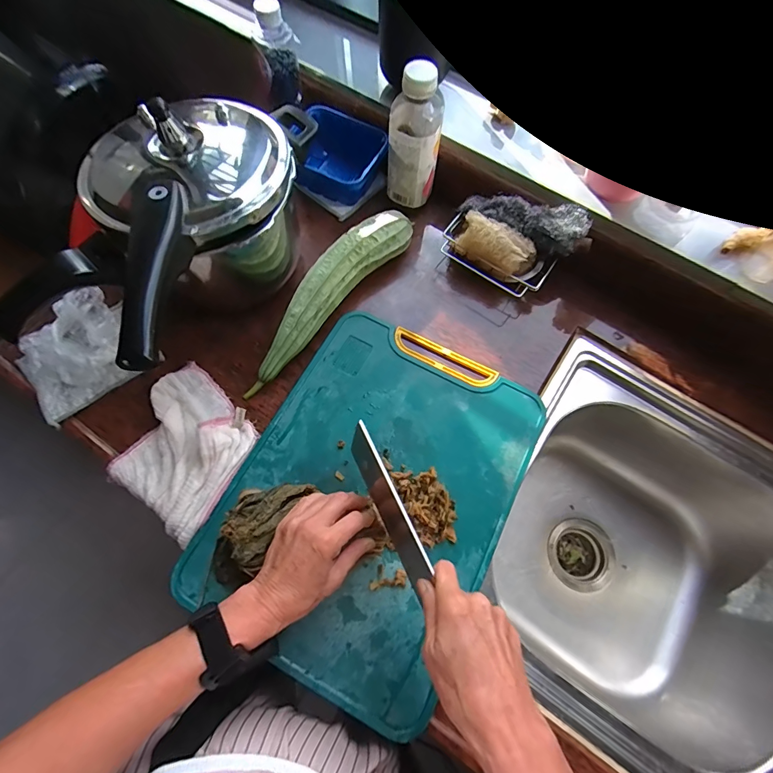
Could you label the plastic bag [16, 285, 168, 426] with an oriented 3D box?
[{"bbox_3d":[-0.390,-0.049,0.484,0.140,0.038,0.128,-40,76,-15],"label":"plastic bag"}]

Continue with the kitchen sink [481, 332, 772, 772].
[{"bbox_3d":[0.468,0.333,0.530,0.748,0.238,0.421,34,74,11],"label":"kitchen sink"}]

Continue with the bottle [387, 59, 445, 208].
[{"bbox_3d":[0.038,-0.333,0.525,0.065,0.167,0.066,9,69,1],"label":"bottle"}]

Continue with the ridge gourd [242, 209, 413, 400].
[{"bbox_3d":[-0.083,-0.125,0.517,0.062,0.055,0.304,39,73,12],"label":"ridge gourd"}]

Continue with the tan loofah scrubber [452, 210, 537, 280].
[{"bbox_3d":[0.148,-0.190,0.538,0.103,0.051,0.043,38,72,11],"label":"tan loofah scrubber"}]

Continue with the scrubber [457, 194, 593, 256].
[{"bbox_3d":[0.185,-0.231,0.524,0.159,0.040,0.060,32,74,11],"label":"scrubber"}]

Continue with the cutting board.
[{"bbox_3d":[-0.012,0.113,0.452,0.293,0.018,0.392,27,71,8],"label":"cutting board"}]

